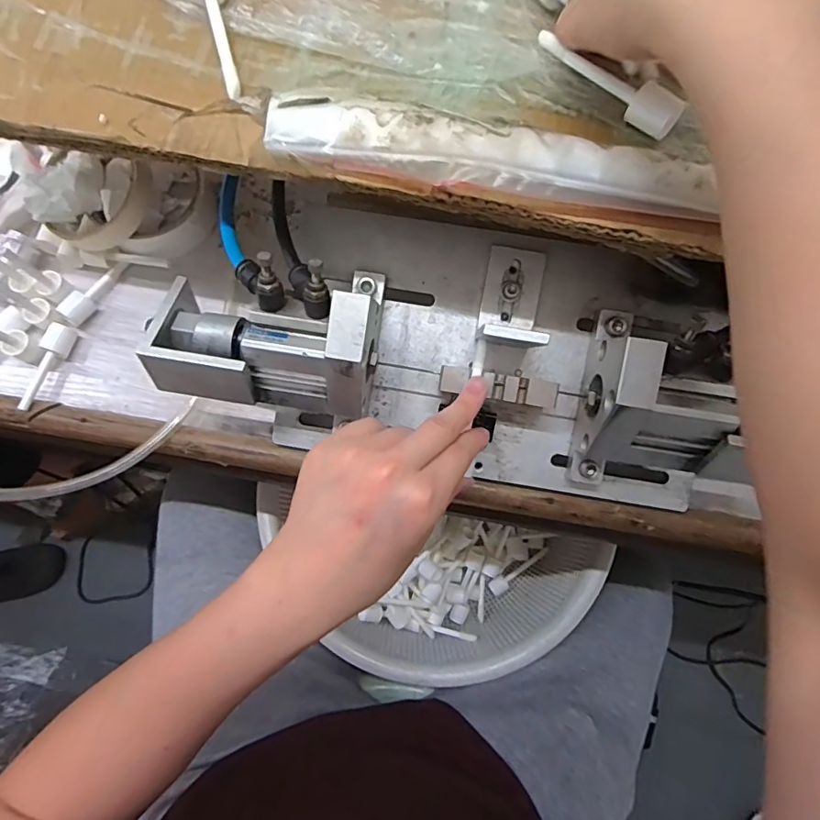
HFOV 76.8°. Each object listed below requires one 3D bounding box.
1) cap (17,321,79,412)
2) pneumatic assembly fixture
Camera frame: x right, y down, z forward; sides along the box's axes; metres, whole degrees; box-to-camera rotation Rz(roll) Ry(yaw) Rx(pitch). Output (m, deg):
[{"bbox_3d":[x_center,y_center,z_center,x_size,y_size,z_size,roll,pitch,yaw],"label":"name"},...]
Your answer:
[{"bbox_3d":[-0.258,-0.030,0.371,0.016,0.016,0.065,12,78,2],"label":"cap"},{"bbox_3d":[0.028,-0.039,0.309,0.335,0.105,0.131,14,78,-6],"label":"pneumatic assembly fixture"}]

